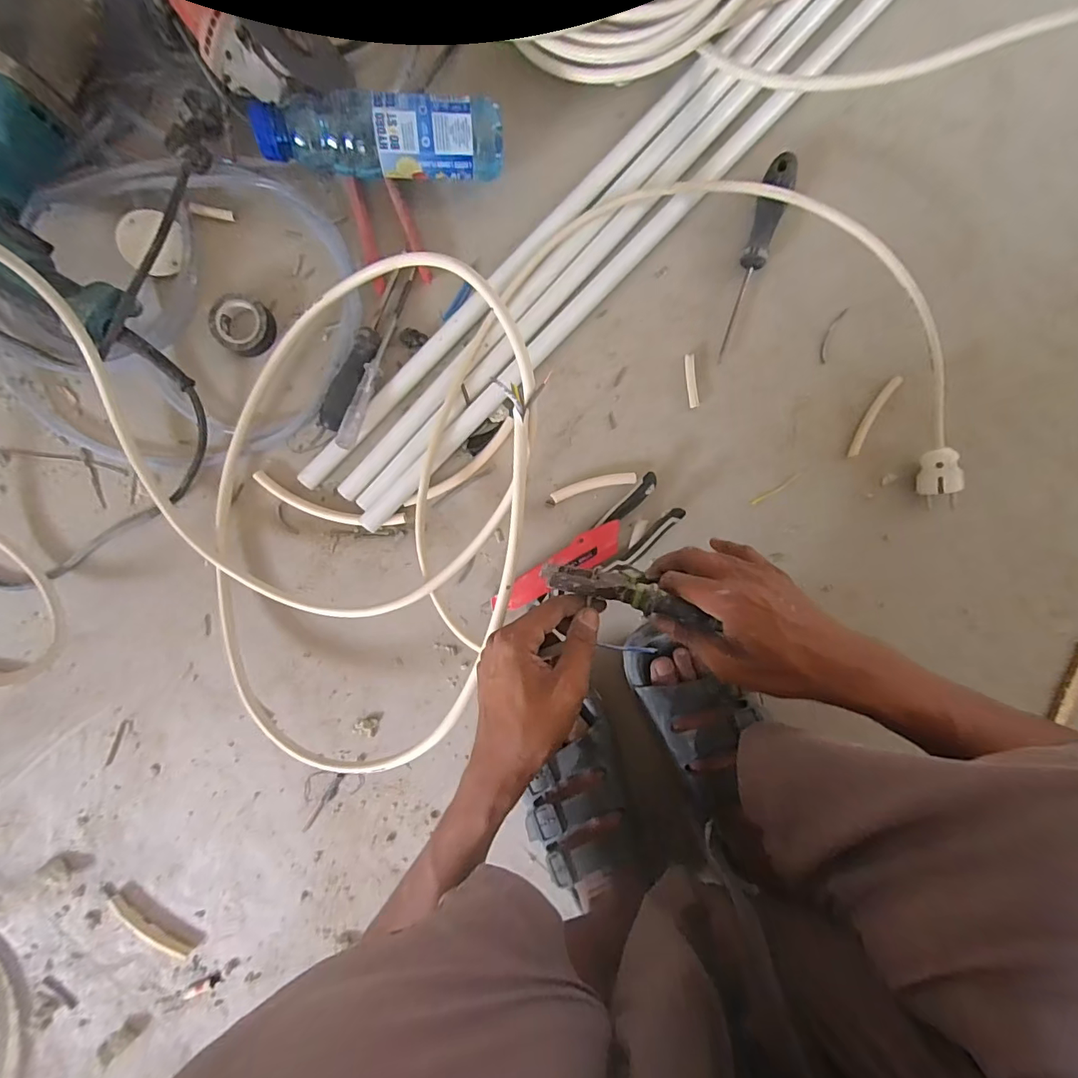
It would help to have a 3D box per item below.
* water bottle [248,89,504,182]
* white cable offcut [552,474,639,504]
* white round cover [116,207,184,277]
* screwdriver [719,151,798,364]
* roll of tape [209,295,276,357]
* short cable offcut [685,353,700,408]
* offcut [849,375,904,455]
[{"bbox_3d":[-0.141,-0.367,0.449,0.213,0.064,0.056,1,93,0],"label":"water bottle"},{"bbox_3d":[0.056,-0.055,0.493,0.086,0.006,0.016,-16,93,1],"label":"white cable offcut"},{"bbox_3d":[-0.385,-0.295,0.477,0.054,0.009,0.063,5,90,-20],"label":"white round cover"},{"bbox_3d":[0.211,-0.275,0.472,0.027,0.021,0.192,16,93,0],"label":"screwdriver"},{"bbox_3d":[-0.300,-0.217,0.483,0.056,0.016,0.056,0,93,0],"label":"roll of tape"},{"bbox_3d":[0.155,-0.160,0.488,0.011,0.004,0.052,-6,93,1],"label":"short cable offcut"},{"bbox_3d":[0.337,-0.124,0.487,0.014,0.009,0.086,28,93,-1],"label":"offcut"}]

